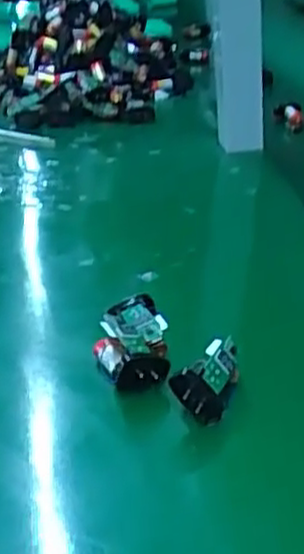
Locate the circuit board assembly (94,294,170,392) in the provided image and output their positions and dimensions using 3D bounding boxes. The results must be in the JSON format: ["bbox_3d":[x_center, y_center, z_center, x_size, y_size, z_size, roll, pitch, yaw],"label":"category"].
[{"bbox_3d":[-0.013,0.041,0.449,0.042,0.029,0.067,-7,27,-5],"label":"circuit board assembly"}]

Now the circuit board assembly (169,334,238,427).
[{"bbox_3d":[0.032,0.057,0.411,0.020,0.036,0.048,-19,18,50],"label":"circuit board assembly"}]

